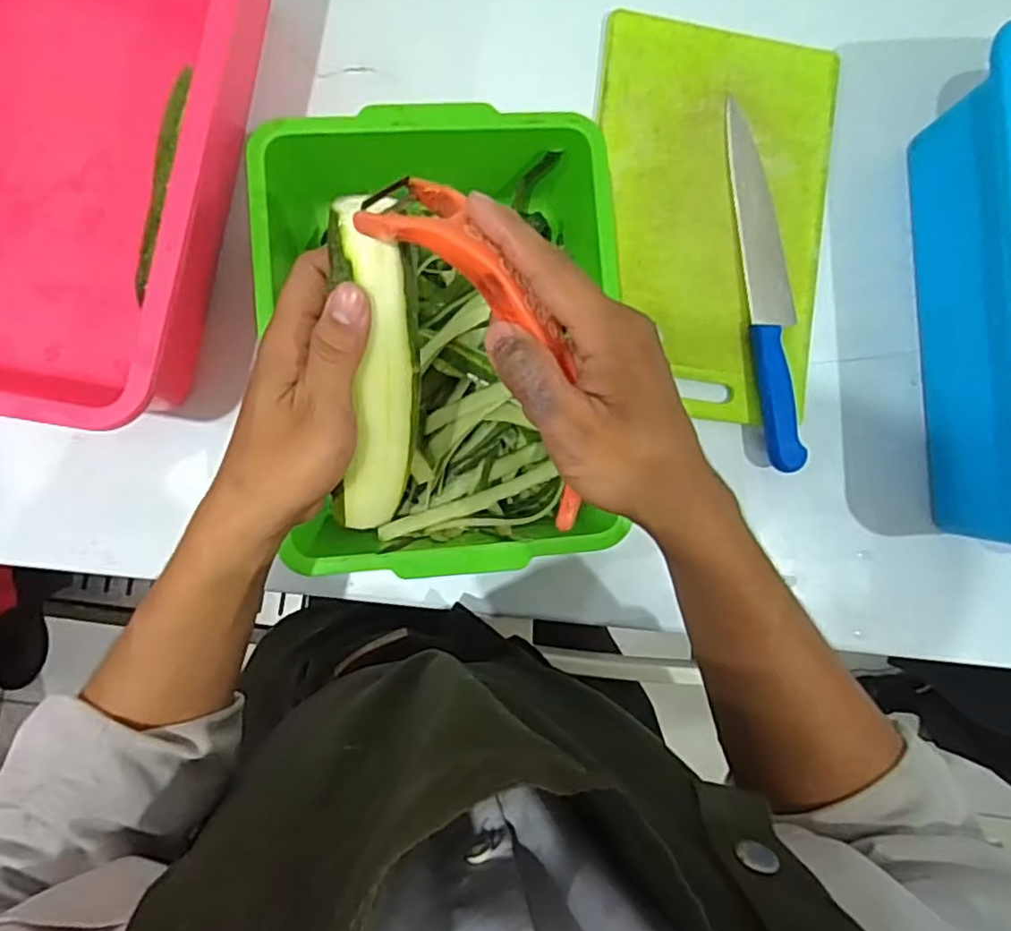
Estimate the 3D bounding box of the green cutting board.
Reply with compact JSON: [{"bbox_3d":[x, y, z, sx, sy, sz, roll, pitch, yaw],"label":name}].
[{"bbox_3d":[0.171,-0.211,0.549,0.197,0.014,0.329,7,87,-6],"label":"green cutting board"}]

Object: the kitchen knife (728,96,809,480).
[{"bbox_3d":[0.221,-0.151,0.542,0.040,0.021,0.304,-6,88,-6],"label":"kitchen knife"}]

